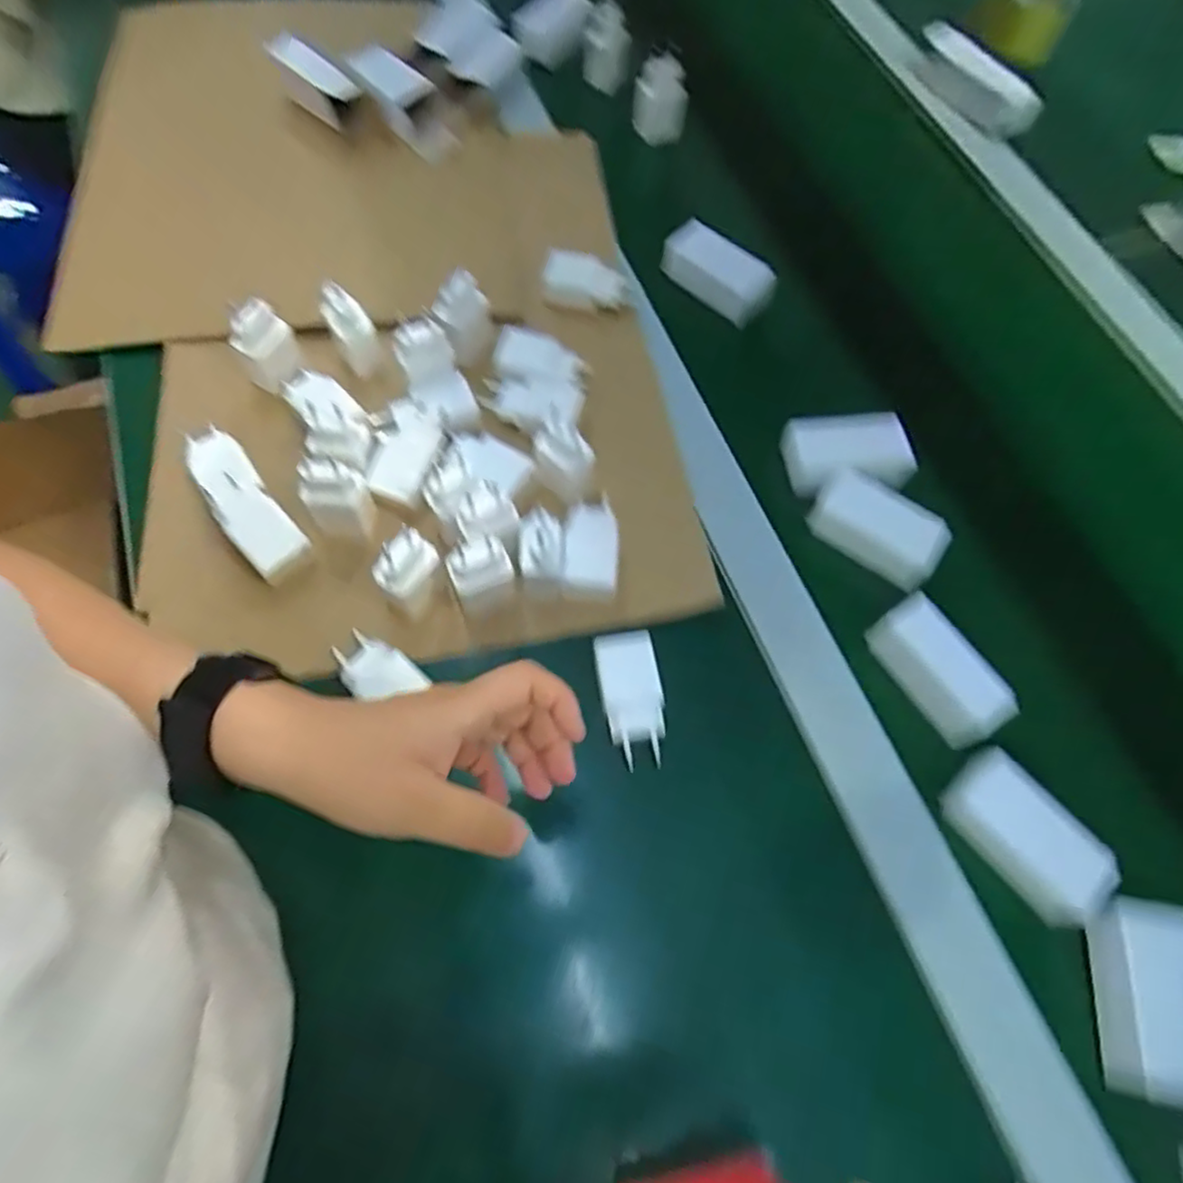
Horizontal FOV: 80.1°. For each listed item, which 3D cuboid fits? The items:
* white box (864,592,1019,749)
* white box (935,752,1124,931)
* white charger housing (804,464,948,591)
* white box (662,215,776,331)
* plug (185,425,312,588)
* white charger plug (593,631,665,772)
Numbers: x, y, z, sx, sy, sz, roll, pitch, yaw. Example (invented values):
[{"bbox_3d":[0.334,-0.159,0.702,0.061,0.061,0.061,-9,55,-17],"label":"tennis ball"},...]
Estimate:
[{"bbox_3d":[0.239,0.054,0.483,0.033,0.055,0.099,-32,69,-16],"label":"white box"},{"bbox_3d":[0.278,0.156,0.445,0.055,0.042,0.110,-32,69,-16],"label":"white box"},{"bbox_3d":[0.217,-0.050,0.531,0.097,0.044,0.048,39,69,15],"label":"white charger housing"},{"bbox_3d":[0.114,-0.288,0.636,0.044,0.035,0.101,-38,71,-18],"label":"white box"},{"bbox_3d":[-0.251,-0.065,0.504,0.039,0.031,0.134,-36,71,-17],"label":"plug"},{"bbox_3d":[0.027,0.068,0.456,0.039,0.024,0.082,-10,65,-7],"label":"white charger plug"}]

